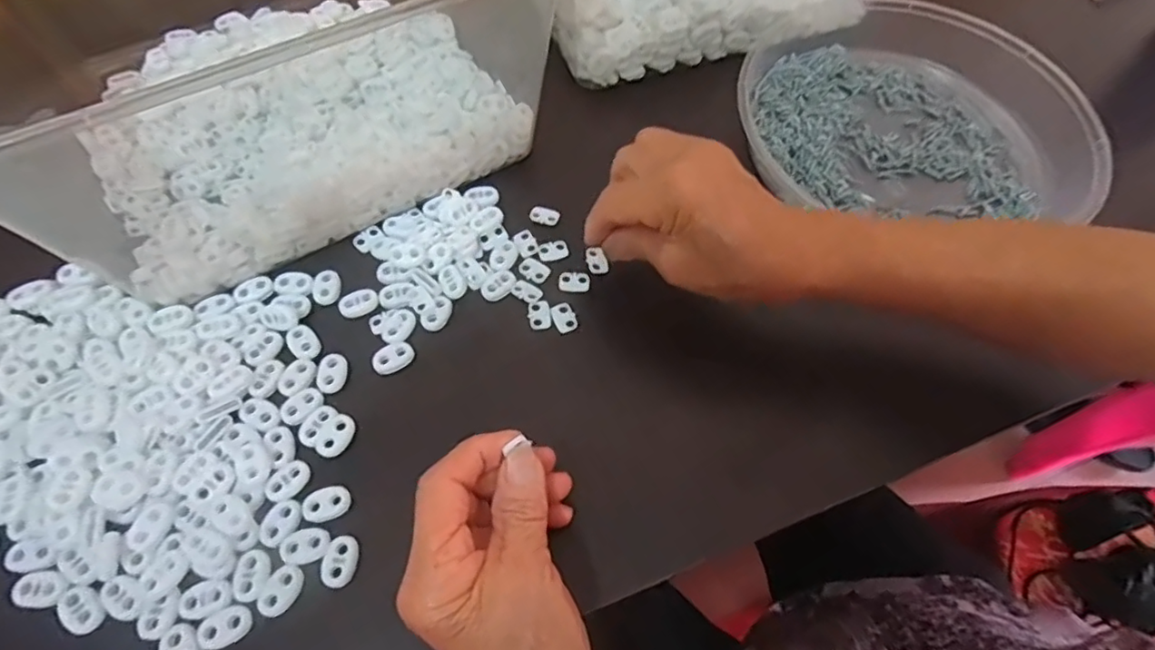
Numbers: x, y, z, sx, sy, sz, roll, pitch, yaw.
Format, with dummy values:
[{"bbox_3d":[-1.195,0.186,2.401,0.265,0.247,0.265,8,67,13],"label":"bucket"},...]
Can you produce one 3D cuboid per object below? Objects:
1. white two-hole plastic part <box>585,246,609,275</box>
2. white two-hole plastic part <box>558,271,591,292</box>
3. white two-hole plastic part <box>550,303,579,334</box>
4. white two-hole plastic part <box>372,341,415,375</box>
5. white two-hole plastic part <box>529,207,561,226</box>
[{"bbox_3d":[0.012,-0.040,0.369,0.012,0.004,0.018,-13,64,-10],"label":"white two-hole plastic part"},{"bbox_3d":[-0.002,-0.027,0.362,0.020,0.004,0.013,3,62,-1],"label":"white two-hole plastic part"},{"bbox_3d":[-0.008,-0.005,0.350,0.013,0.004,0.019,-17,64,-11],"label":"white two-hole plastic part"},{"bbox_3d":[-0.104,0.018,0.331,0.022,0.004,0.017,-31,68,-17],"label":"white two-hole plastic part"},{"bbox_3d":[-0.021,-0.071,0.385,0.020,0.004,0.011,10,62,2],"label":"white two-hole plastic part"}]

